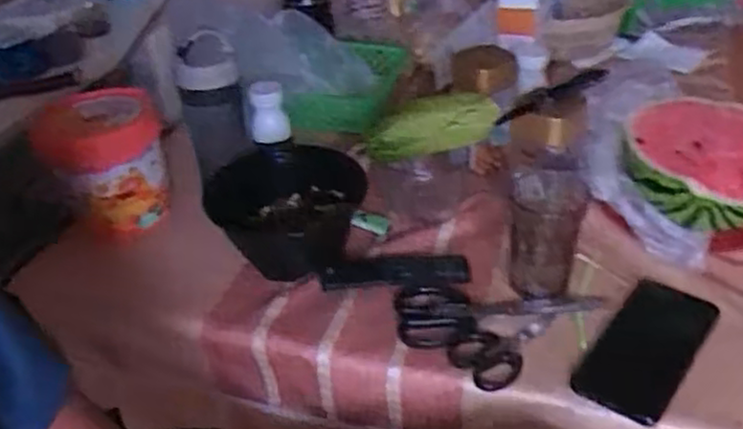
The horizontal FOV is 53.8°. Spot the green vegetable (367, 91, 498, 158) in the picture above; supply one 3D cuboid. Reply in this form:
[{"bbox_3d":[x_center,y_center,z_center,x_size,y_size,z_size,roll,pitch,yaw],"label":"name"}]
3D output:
[{"bbox_3d":[0.063,-0.090,0.768,0.141,0.051,0.052,-8,36,-4],"label":"green vegetable"}]

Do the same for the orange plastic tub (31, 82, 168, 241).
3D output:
[{"bbox_3d":[-0.302,-0.061,0.838,0.131,0.123,0.133,-23,40,-23],"label":"orange plastic tub"}]

